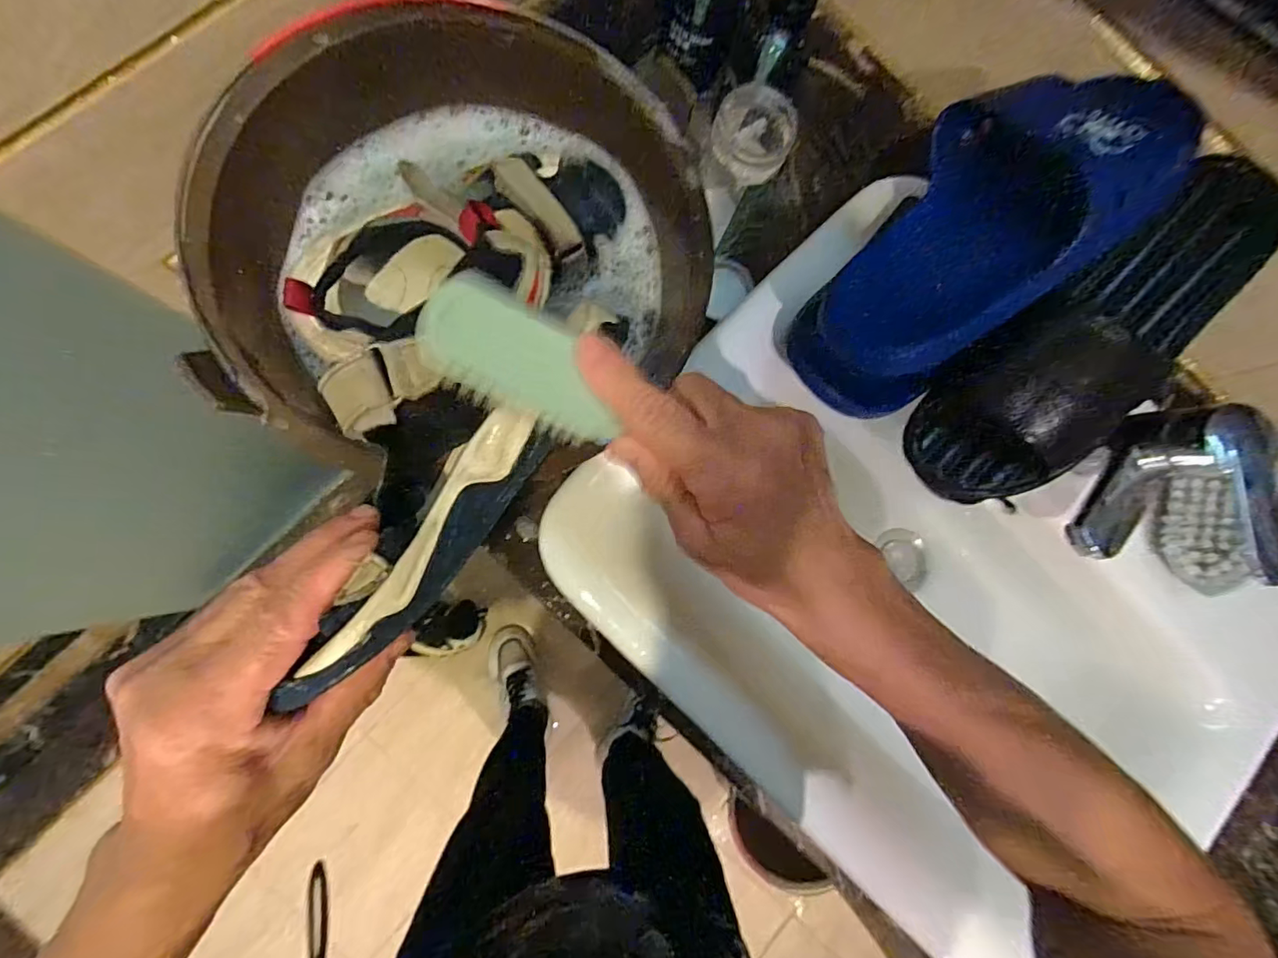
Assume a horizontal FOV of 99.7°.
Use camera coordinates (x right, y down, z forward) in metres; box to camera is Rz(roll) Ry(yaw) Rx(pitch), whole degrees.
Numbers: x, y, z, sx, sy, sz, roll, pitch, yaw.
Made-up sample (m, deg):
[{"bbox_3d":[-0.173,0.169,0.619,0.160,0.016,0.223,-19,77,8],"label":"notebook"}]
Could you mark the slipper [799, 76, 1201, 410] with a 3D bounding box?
[{"bbox_3d":[0.209,-0.153,0.329,0.119,0.073,0.241,46,114,-1],"label":"slipper"}]

